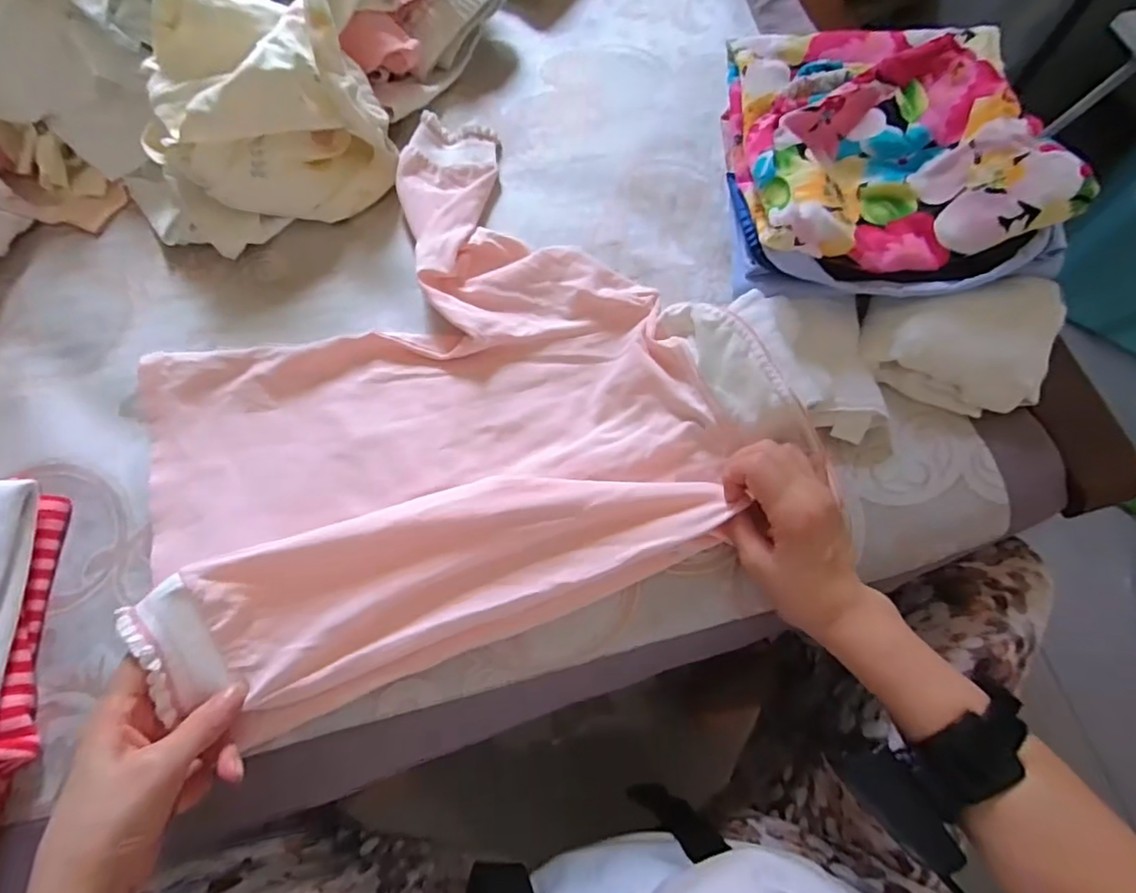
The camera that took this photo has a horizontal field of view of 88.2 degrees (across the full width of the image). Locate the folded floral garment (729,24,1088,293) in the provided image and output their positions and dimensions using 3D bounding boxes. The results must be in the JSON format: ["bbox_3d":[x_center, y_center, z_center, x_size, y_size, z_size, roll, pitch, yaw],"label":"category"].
[{"bbox_3d":[0.232,-0.234,0.440,0.196,0.069,0.238,0,70,-1],"label":"folded floral garment"}]

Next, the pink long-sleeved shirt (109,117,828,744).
[{"bbox_3d":[-0.094,-0.064,0.435,0.428,0.055,0.401,-17,71,-7],"label":"pink long-sleeved shirt"}]

